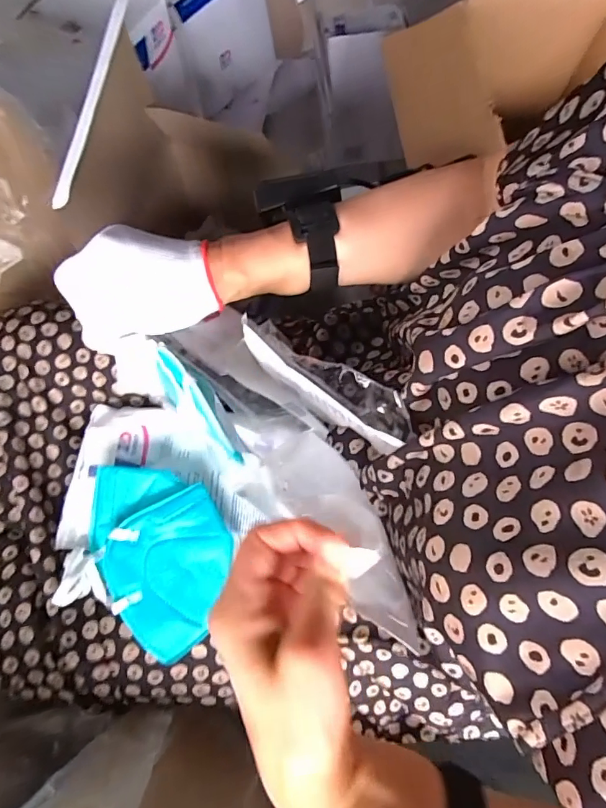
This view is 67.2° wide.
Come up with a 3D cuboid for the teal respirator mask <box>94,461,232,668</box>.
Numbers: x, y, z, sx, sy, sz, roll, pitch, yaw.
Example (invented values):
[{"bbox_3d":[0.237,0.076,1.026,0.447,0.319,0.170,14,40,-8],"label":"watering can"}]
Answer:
[{"bbox_3d":[-0.121,0.122,0.390,0.108,0.029,0.156,-33,75,-10],"label":"teal respirator mask"}]

